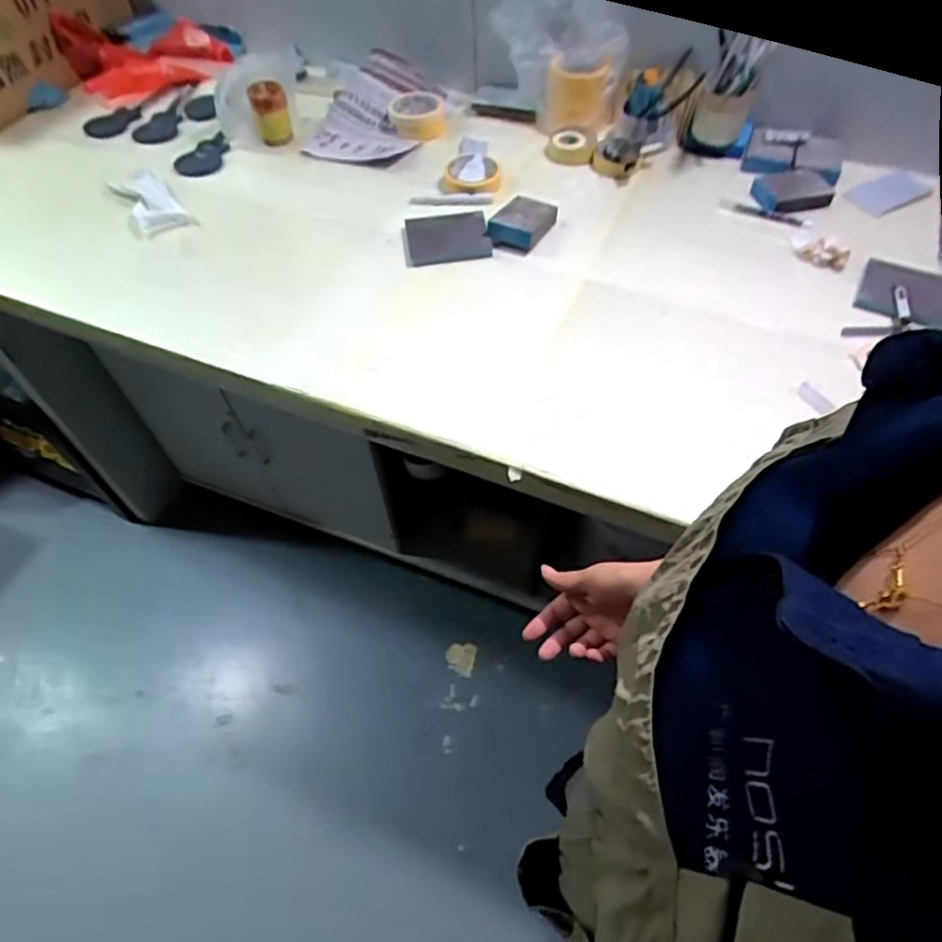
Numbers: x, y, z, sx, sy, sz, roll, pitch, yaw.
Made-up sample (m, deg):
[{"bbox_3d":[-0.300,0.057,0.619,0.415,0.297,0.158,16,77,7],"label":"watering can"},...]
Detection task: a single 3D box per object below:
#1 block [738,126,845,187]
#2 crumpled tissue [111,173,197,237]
[{"bbox_3d":[0.477,-0.469,0.960,0.131,0.031,0.078,14,57,12],"label":"block"},{"bbox_3d":[-0.496,-0.415,1.000,0.073,0.023,0.155,-33,60,-19],"label":"crumpled tissue"}]

